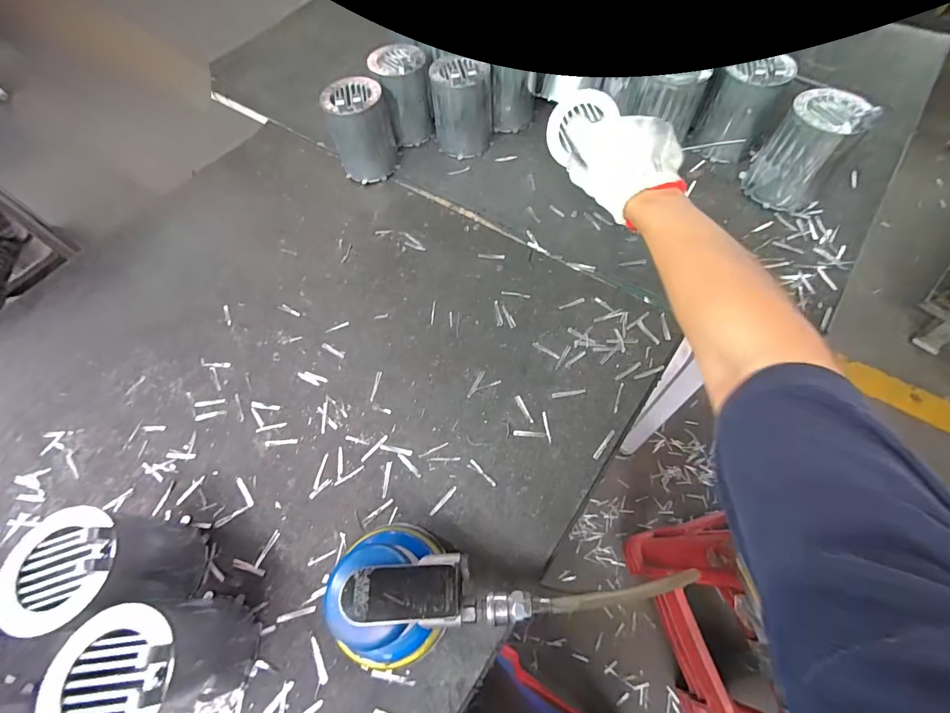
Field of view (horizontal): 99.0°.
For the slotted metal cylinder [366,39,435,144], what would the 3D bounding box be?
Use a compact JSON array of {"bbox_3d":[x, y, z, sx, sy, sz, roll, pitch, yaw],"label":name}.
[{"bbox_3d":[-0.114,-0.413,0.647,0.074,0.120,0.074,-2,62,3],"label":"slotted metal cylinder"}]

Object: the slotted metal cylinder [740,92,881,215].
[{"bbox_3d":[0.424,-0.267,0.525,0.090,0.117,0.091,33,69,19],"label":"slotted metal cylinder"}]

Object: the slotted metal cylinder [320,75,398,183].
[{"bbox_3d":[-0.173,-0.345,0.623,0.093,0.124,0.087,-14,62,-3],"label":"slotted metal cylinder"}]

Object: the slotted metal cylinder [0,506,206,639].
[{"bbox_3d":[-0.314,0.185,0.356,0.090,0.120,0.089,-10,62,-1],"label":"slotted metal cylinder"}]

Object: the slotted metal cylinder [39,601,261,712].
[{"bbox_3d":[-0.243,0.243,0.319,0.085,0.119,0.086,0,62,4],"label":"slotted metal cylinder"}]

